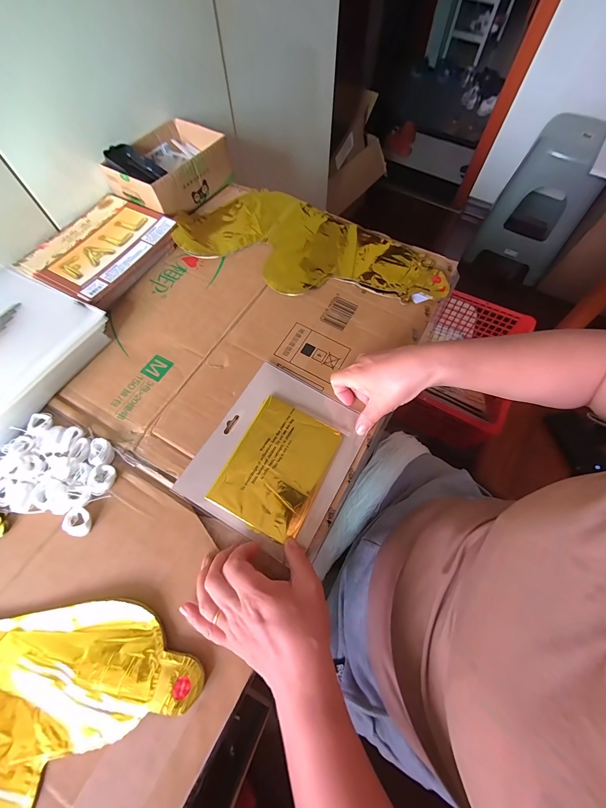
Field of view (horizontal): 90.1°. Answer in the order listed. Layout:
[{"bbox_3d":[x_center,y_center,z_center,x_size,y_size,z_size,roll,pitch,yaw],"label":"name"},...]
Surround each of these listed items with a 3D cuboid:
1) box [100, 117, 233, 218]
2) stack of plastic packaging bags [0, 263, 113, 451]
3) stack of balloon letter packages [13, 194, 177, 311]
[{"bbox_3d":[-0.230,-0.417,0.537,0.144,0.066,0.187,29,68,13],"label":"box"},{"bbox_3d":[-0.412,-0.072,0.404,0.227,0.030,0.221,25,67,11],"label":"stack of plastic packaging bags"},{"bbox_3d":[-0.328,-0.254,0.497,0.178,0.029,0.201,27,68,12],"label":"stack of balloon letter packages"}]

